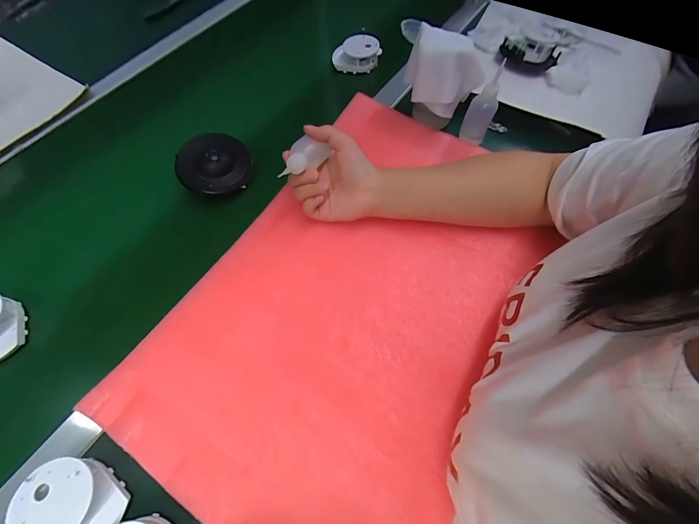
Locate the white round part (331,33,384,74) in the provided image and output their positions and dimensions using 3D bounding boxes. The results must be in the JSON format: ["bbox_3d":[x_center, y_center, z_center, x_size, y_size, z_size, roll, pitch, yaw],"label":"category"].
[{"bbox_3d":[0.012,-0.358,0.536,0.084,0.052,0.037,-17,65,-7],"label":"white round part"}]

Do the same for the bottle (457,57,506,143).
[{"bbox_3d":[0.187,-0.218,0.425,0.039,0.101,0.029,26,67,9],"label":"bottle"}]

